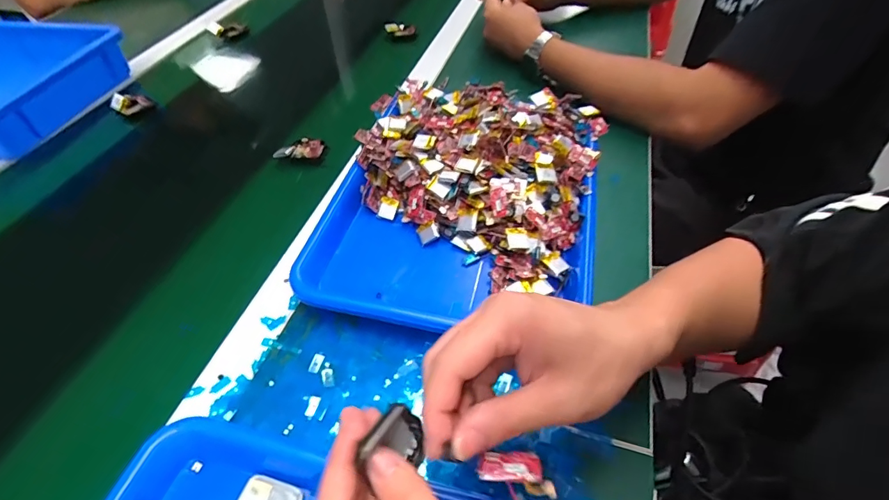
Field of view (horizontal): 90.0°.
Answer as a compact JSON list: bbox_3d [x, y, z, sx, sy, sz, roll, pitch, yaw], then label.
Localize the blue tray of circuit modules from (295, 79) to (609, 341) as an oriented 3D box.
[{"bbox_3d":[0.022,-0.065,0.447,0.258,0.055,0.328,11,51,10],"label":"blue tray of circuit modules"}]

